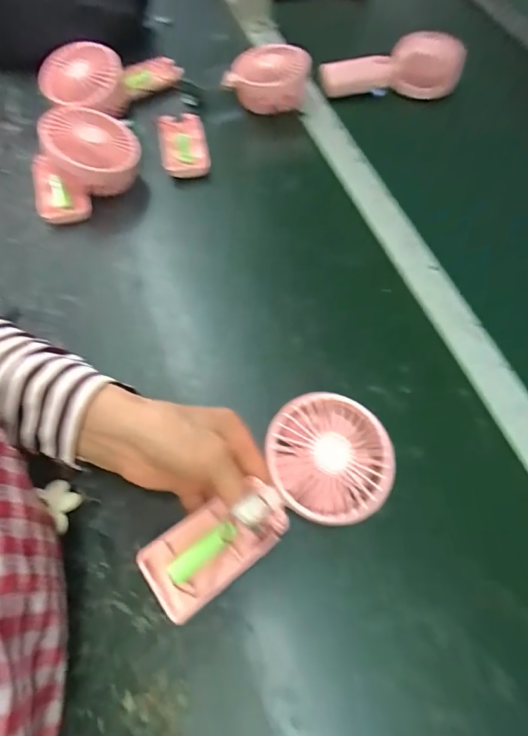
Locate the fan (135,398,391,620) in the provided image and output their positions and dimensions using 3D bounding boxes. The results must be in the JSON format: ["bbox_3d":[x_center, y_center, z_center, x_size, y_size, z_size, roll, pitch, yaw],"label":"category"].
[{"bbox_3d":[0.008,0.089,0.266,0.181,0.028,0.084,-33,70,-14],"label":"fan"}]

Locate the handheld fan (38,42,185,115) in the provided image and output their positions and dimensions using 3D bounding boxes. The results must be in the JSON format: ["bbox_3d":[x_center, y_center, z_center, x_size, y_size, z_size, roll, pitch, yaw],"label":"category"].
[{"bbox_3d":[-0.177,-0.356,0.470,0.087,0.053,0.170,41,56,16],"label":"handheld fan"}]

